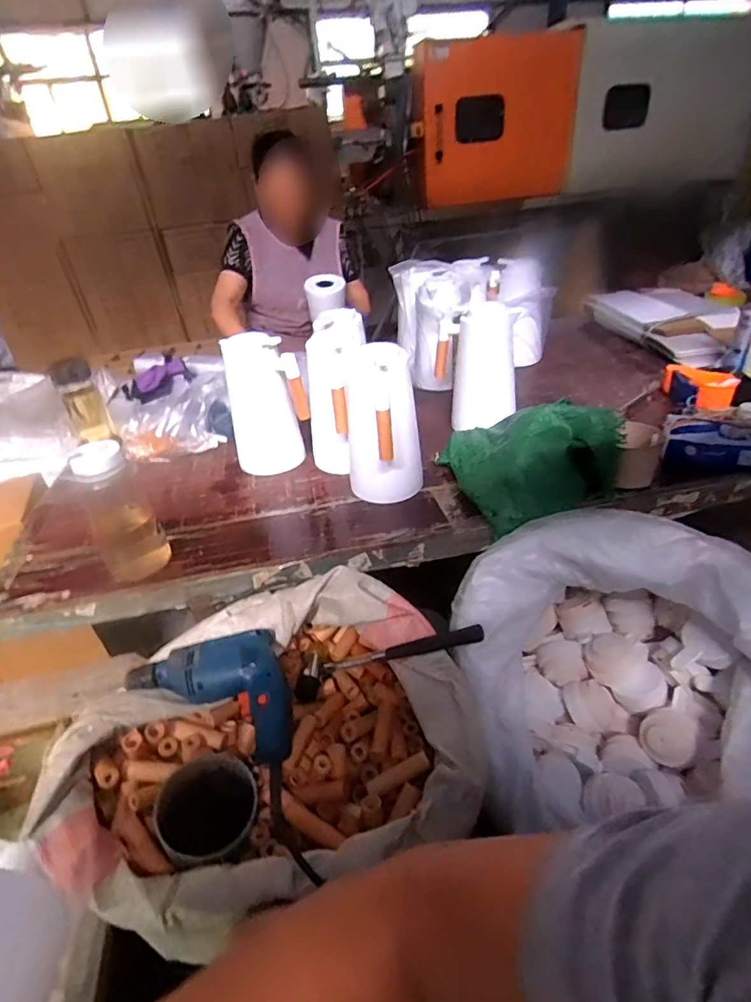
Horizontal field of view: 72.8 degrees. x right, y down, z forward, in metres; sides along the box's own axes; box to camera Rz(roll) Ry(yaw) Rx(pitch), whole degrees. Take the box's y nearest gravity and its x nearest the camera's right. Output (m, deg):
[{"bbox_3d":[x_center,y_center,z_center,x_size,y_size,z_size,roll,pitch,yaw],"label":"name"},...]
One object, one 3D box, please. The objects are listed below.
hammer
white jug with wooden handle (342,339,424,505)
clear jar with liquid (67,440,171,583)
[{"bbox_3d":[0.015,0.213,0.692,0.270,0.028,0.060,-20,31,16],"label":"hammer"},{"bbox_3d":[0.010,-0.122,0.864,0.132,0.238,0.155,-5,34,0],"label":"white jug with wooden handle"},{"bbox_3d":[-0.366,0.014,0.729,0.087,0.195,0.072,-23,38,-25],"label":"clear jar with liquid"}]

